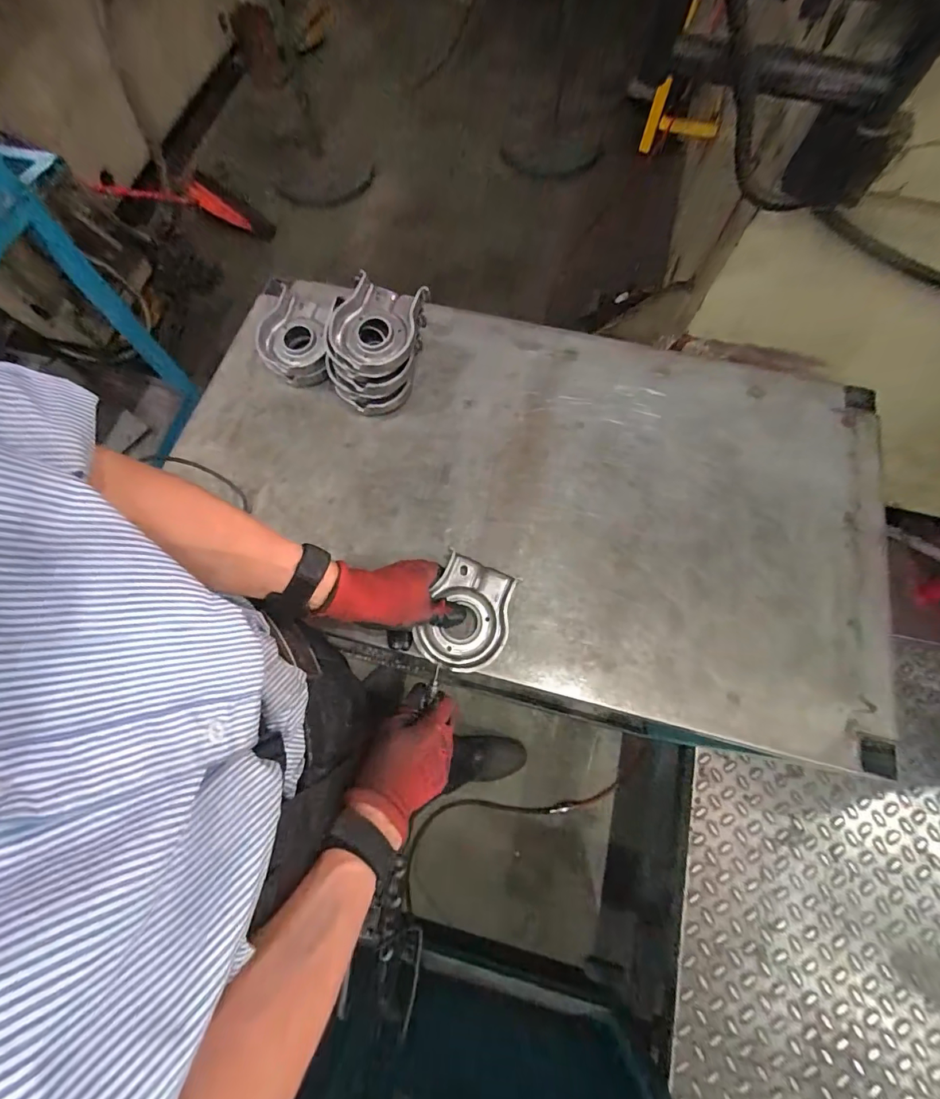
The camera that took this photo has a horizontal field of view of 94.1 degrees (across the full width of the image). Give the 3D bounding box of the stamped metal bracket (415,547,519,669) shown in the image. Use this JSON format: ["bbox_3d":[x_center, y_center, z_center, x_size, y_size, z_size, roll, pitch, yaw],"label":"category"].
[{"bbox_3d":[0.000,0.070,0.485,0.089,0.025,0.127,20,71,6],"label":"stamped metal bracket"}]

